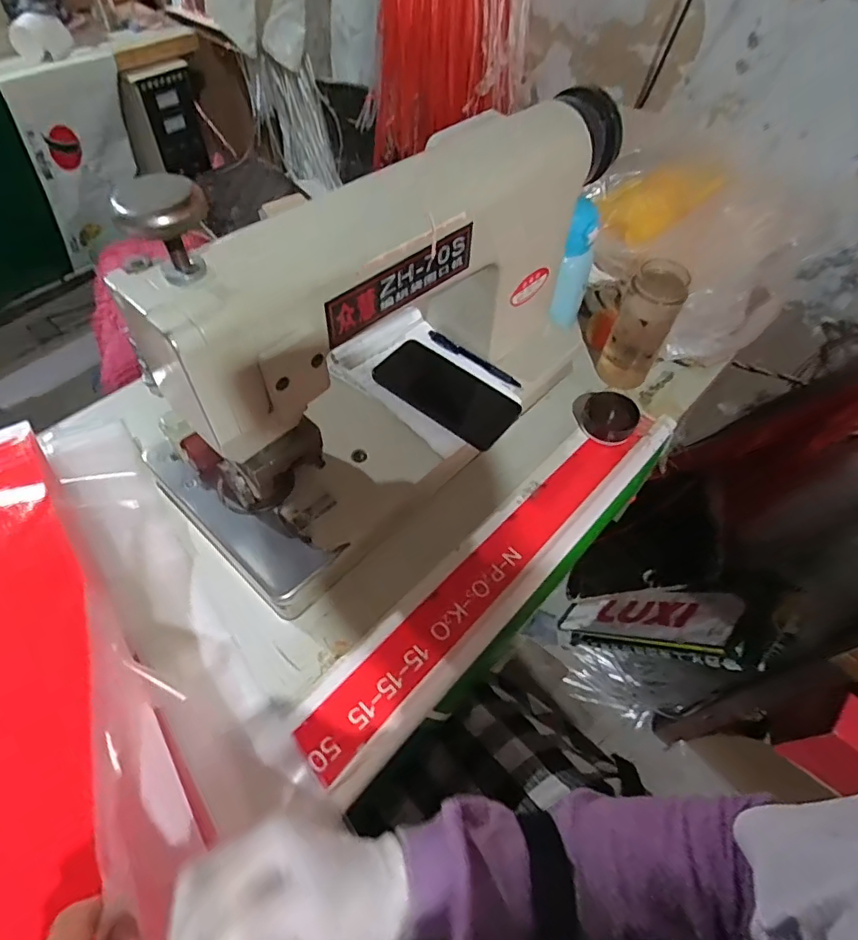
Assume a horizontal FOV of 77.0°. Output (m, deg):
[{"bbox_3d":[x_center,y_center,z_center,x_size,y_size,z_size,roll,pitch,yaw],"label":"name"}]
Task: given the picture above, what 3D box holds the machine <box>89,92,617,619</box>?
[{"bbox_3d":[-0.011,-0.143,0.548,0.223,0.304,0.522,38,62,21],"label":"machine"}]

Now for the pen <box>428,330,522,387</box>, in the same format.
[{"bbox_3d":[0.054,-0.135,0.649,0.130,0.010,0.013,32,57,18],"label":"pen"}]

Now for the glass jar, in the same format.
[{"bbox_3d":[0.262,-0.178,0.668,0.066,0.143,0.058,24,58,14],"label":"glass jar"}]

